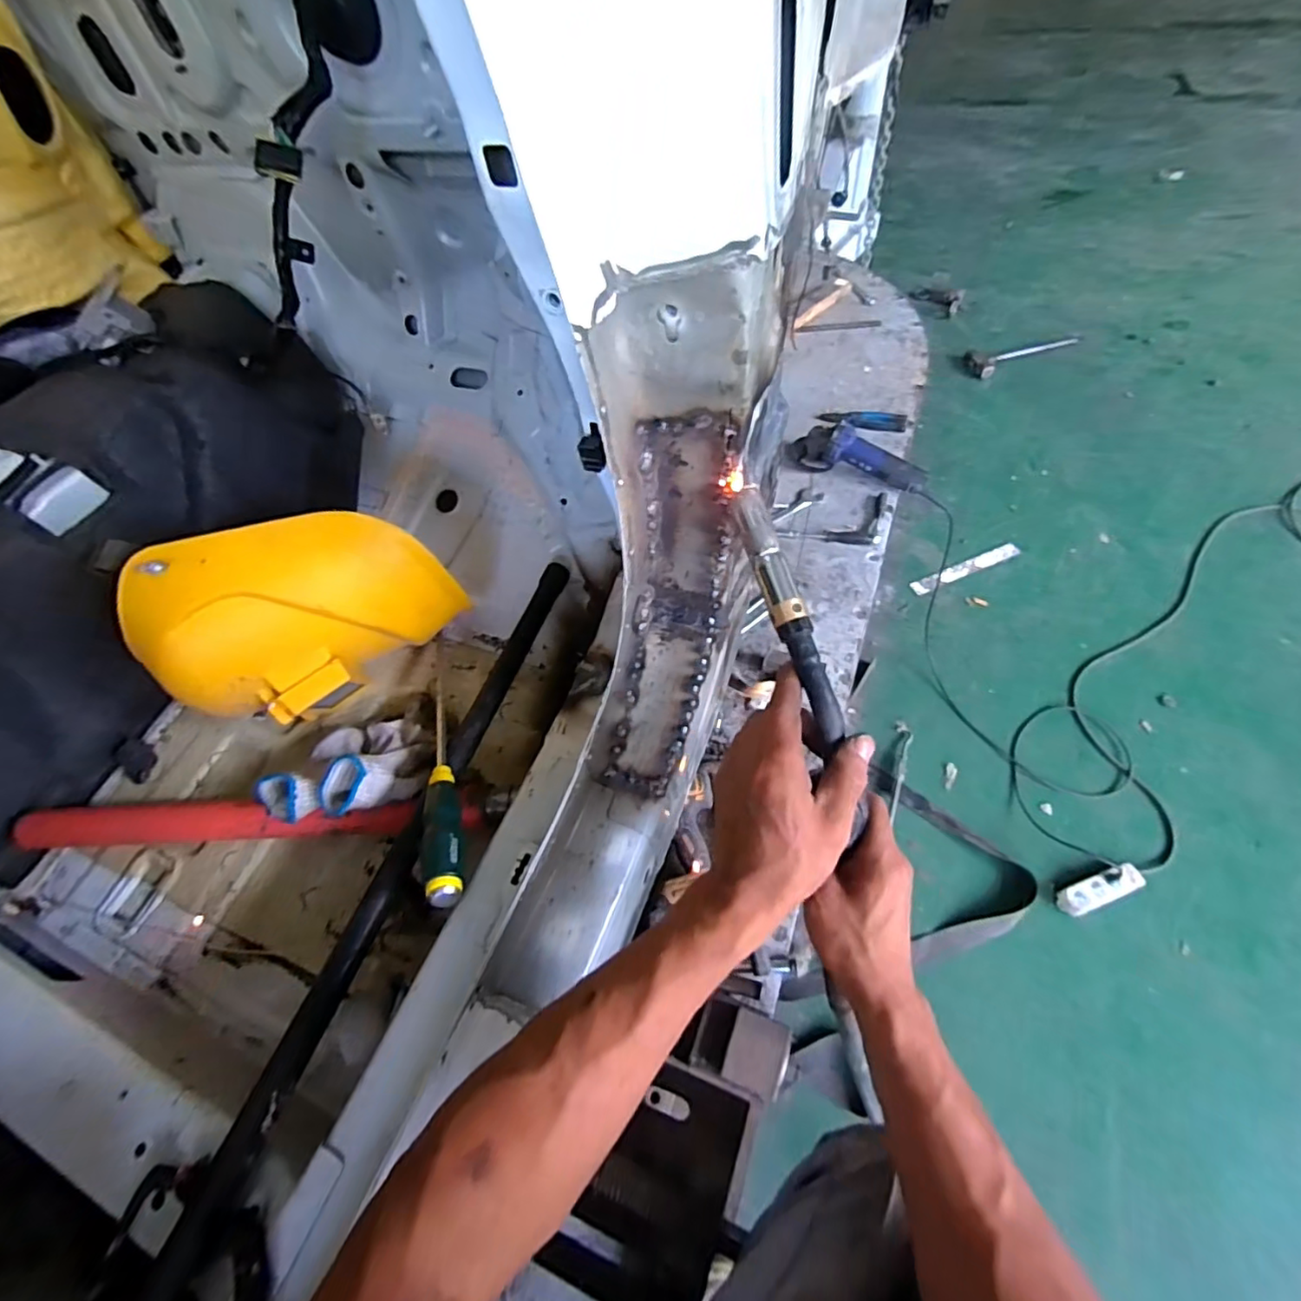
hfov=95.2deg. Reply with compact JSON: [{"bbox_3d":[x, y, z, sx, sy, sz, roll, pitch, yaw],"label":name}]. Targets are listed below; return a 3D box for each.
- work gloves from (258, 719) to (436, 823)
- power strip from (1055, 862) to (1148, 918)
[{"bbox_3d":[-0.307,0.110,0.575,0.162,0.065,0.105,-9,56,2],"label":"work gloves"},{"bbox_3d":[0.956,0.508,1.261,0.185,0.040,0.059,-20,56,-6],"label":"power strip"}]

